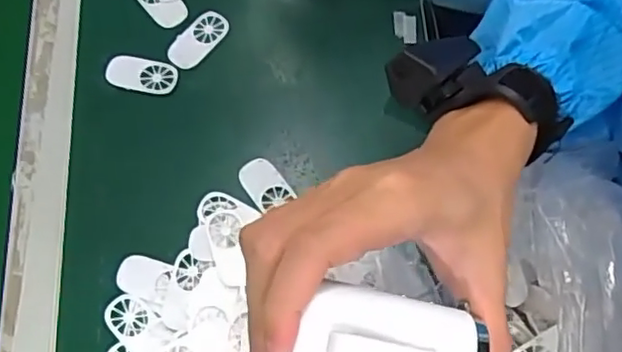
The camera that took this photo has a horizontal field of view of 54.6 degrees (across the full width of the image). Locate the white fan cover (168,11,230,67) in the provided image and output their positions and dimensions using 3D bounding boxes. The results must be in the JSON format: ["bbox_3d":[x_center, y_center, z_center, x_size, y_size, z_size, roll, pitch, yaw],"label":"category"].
[{"bbox_3d":[-0.096,-0.116,0.510,0.030,0.006,0.058,40,73,13],"label":"white fan cover"}]

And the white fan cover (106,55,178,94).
[{"bbox_3d":[-0.140,-0.084,0.496,0.057,0.007,0.027,10,68,2],"label":"white fan cover"}]

